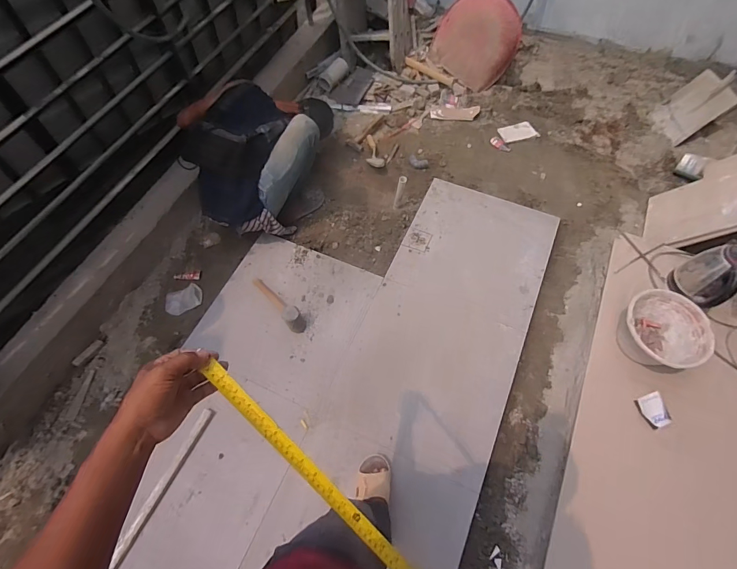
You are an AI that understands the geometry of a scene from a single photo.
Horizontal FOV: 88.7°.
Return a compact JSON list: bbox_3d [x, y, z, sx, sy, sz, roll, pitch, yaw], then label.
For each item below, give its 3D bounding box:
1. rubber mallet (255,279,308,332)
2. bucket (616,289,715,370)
[{"bbox_3d":[-0.341,0.052,1.463,0.084,0.118,0.286,-39,68,-16],"label":"rubber mallet"},{"bbox_3d":[0.941,0.157,1.220,0.226,0.148,0.242,0,63,0],"label":"bucket"}]

